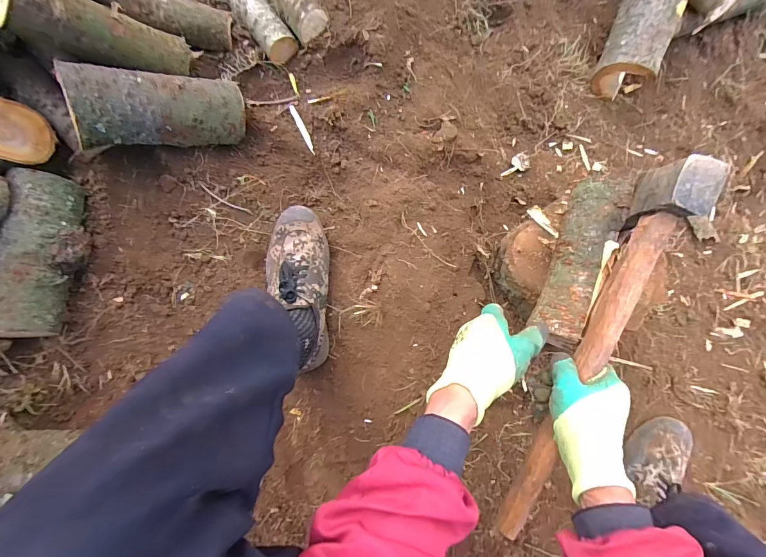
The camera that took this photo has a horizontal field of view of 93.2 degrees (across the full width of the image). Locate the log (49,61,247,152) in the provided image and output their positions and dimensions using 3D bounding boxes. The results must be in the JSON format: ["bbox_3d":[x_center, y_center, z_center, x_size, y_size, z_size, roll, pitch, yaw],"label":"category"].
[{"bbox_3d":[-0.366,-0.280,0.602,0.250,0.096,0.096,-18,79,-38],"label":"log"}]

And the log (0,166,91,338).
[{"bbox_3d":[-0.538,-0.033,0.578,0.091,0.102,0.260,10,84,6],"label":"log"}]

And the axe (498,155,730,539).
[{"bbox_3d":[0.250,0.085,0.434,0.040,0.094,0.451,23,98,7],"label":"axe"}]

